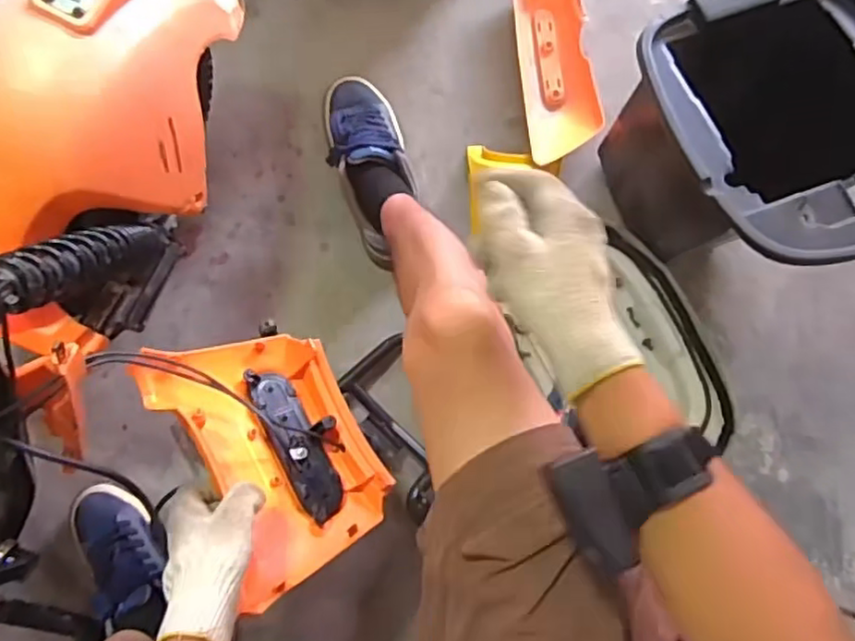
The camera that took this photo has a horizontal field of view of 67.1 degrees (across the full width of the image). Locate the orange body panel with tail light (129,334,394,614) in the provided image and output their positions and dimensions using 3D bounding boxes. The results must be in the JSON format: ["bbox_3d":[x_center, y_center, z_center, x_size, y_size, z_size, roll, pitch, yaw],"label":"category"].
[{"bbox_3d":[-0.149,0.118,0.625,0.182,0.075,0.247,-27,77,-37],"label":"orange body panel with tail light"}]

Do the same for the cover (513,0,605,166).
[{"bbox_3d":[0.187,-0.377,0.933,0.108,0.074,0.332,-2,80,-1],"label":"cover"}]

